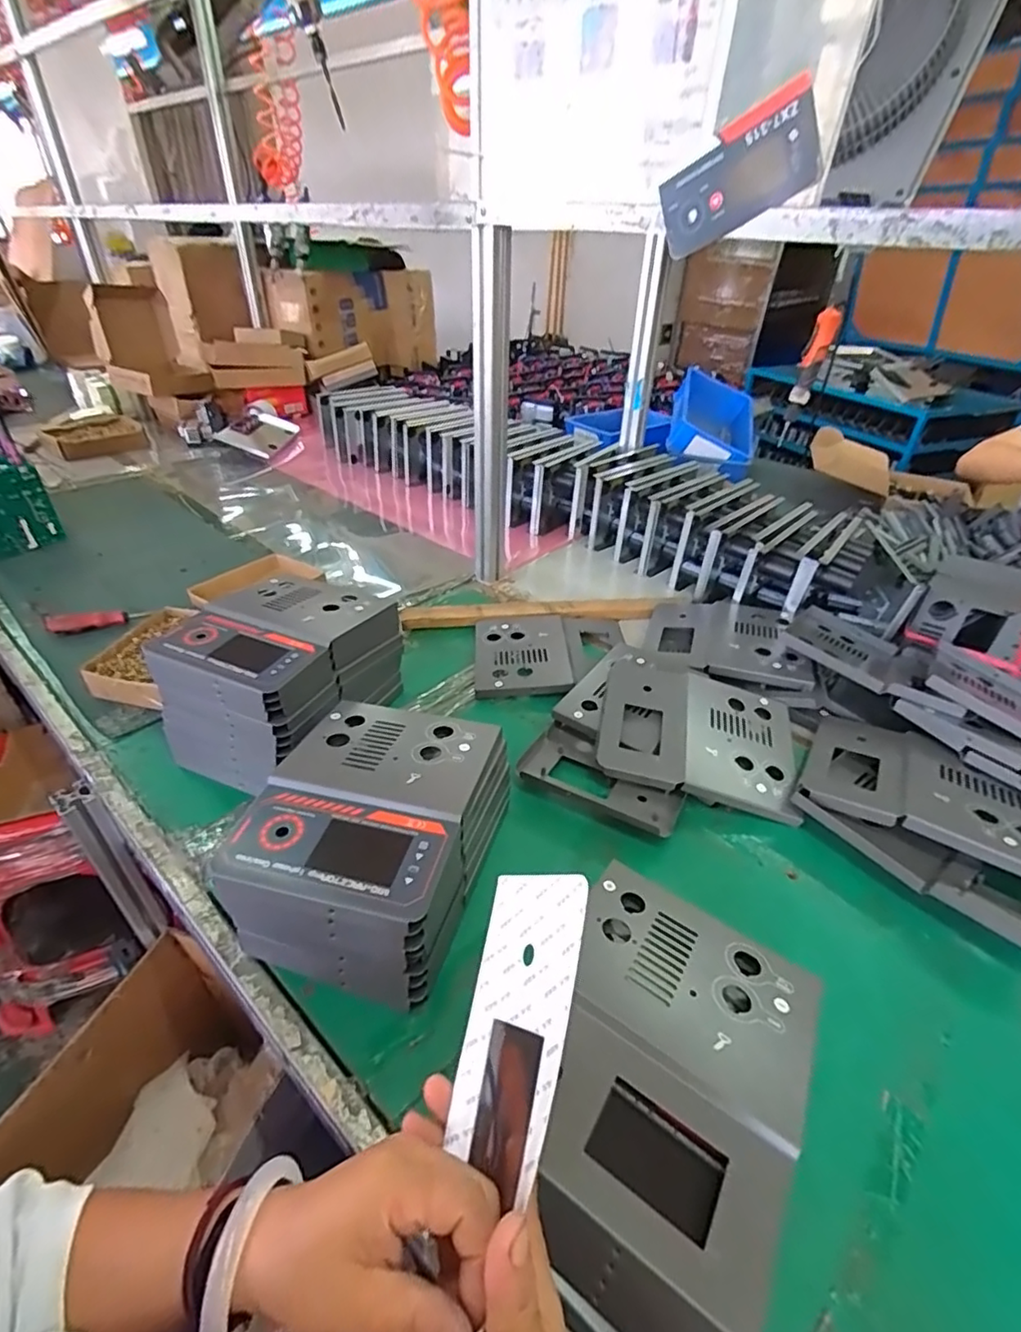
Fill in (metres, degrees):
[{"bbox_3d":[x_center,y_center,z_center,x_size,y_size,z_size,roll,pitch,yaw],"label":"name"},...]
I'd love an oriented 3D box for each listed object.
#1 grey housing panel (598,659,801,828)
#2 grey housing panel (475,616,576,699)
[{"bbox_3d":[0.226,0.074,0.709,0.223,0.038,0.196,11,37,12],"label":"grey housing panel"},{"bbox_3d":[0.017,-0.015,0.866,0.136,0.030,0.180,0,36,-4],"label":"grey housing panel"}]

